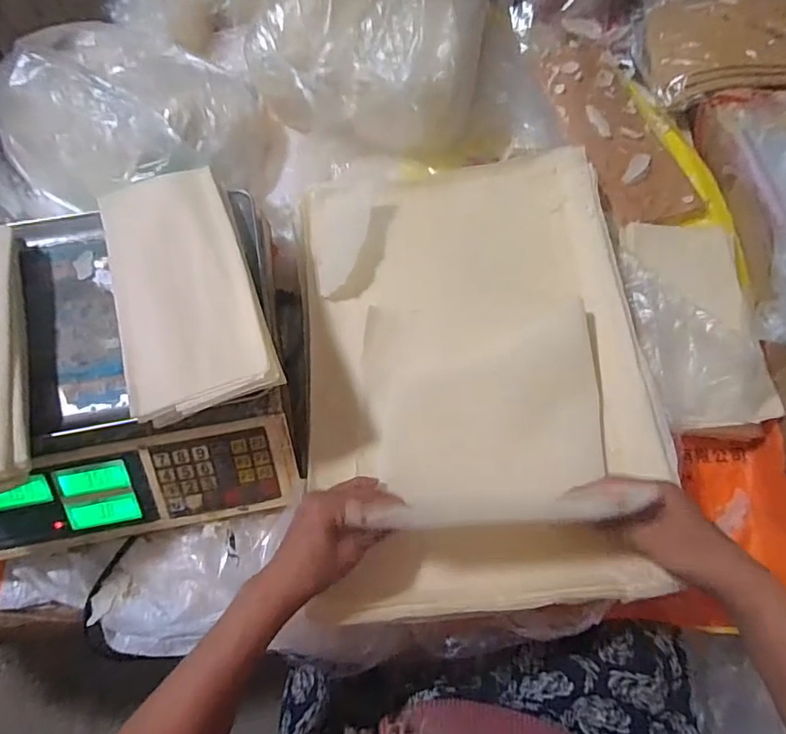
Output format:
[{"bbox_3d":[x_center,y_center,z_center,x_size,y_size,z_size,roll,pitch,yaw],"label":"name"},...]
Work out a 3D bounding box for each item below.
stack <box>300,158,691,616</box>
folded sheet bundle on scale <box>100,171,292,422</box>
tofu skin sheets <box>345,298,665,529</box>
[{"bbox_3d":[0.081,-0.014,0.538,0.336,0.045,0.481,-6,68,2],"label":"stack"},{"bbox_3d":[-0.191,-0.078,0.461,0.120,0.020,0.252,-20,68,-7],"label":"folded sheet bundle on scale"},{"bbox_3d":[0.092,0.041,0.516,0.239,0.049,0.221,0,67,2],"label":"tofu skin sheets"}]

